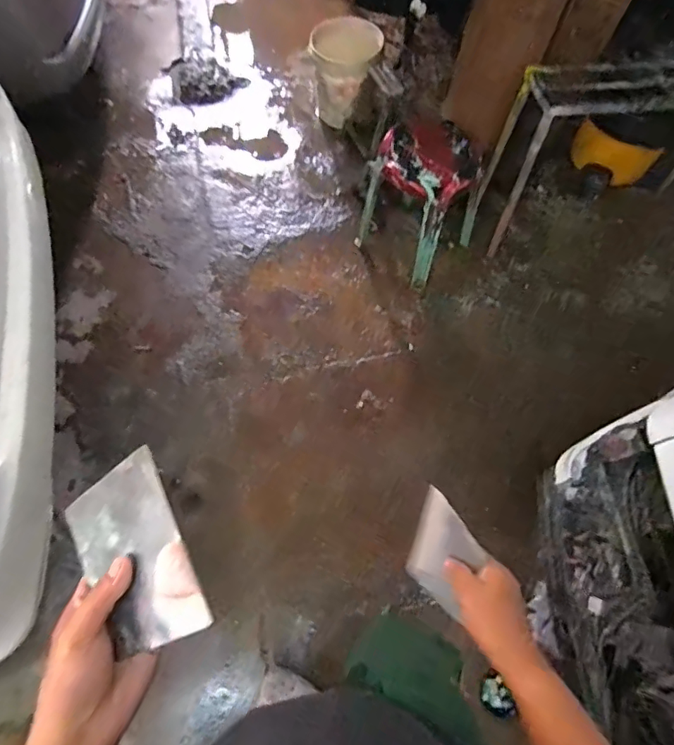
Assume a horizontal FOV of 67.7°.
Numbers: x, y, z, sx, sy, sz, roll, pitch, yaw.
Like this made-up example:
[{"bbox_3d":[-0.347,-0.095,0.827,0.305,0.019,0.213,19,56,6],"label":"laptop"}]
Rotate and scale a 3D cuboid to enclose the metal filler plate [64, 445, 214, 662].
[{"bbox_3d":[-0.160,0.144,0.389,0.097,0.009,0.140,-34,69,13],"label":"metal filler plate"}]

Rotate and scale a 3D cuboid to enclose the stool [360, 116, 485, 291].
[{"bbox_3d":[0.308,-0.620,1.751,0.348,0.413,0.348,42,70,17],"label":"stool"}]

